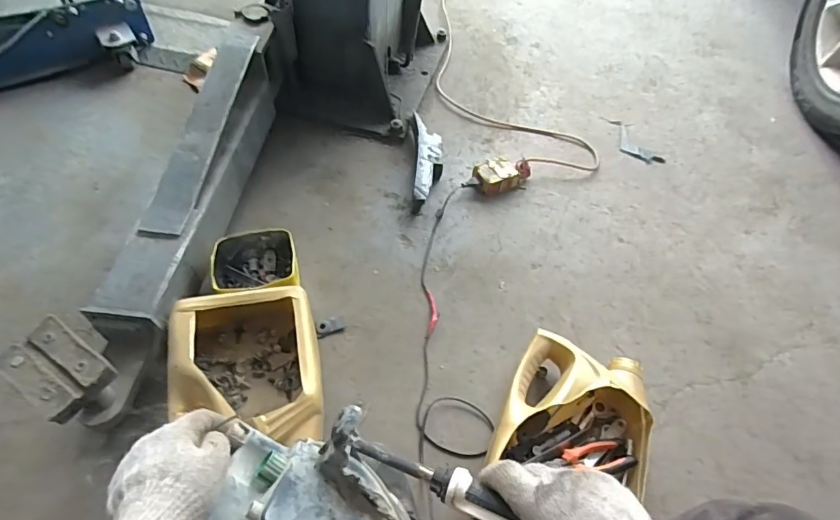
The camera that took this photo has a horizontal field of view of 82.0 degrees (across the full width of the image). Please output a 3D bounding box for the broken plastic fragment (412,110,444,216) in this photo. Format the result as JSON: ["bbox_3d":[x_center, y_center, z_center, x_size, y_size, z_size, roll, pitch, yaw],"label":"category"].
[{"bbox_3d":[0.016,-0.221,1.075,0.063,0.055,0.283,2,53,-4],"label":"broken plastic fragment"}]

